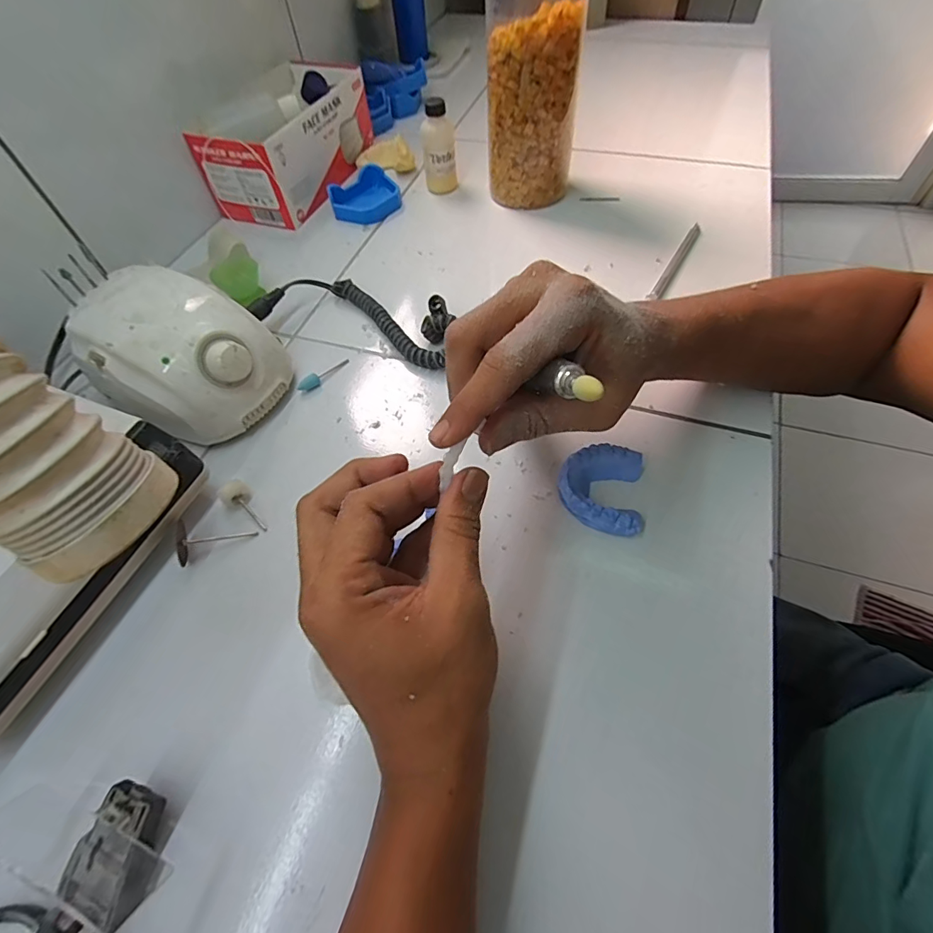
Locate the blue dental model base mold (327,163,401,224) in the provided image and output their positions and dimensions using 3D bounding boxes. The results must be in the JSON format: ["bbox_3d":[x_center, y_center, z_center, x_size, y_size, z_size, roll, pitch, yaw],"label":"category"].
[{"bbox_3d":[-0.115,-0.308,0.527,0.076,0.025,0.073,-17,57,-7],"label":"blue dental model base mold"}]

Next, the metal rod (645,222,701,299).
[{"bbox_3d":[0.203,-0.198,0.447,0.013,0.010,0.130,27,63,20],"label":"metal rod"}]

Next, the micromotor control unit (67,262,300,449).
[{"bbox_3d":[-0.216,-0.081,0.355,0.135,0.082,0.105,16,59,14],"label":"micromotor control unit"}]

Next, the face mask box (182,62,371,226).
[{"bbox_3d":[-0.206,-0.383,0.541,0.114,0.089,0.207,17,60,15],"label":"face mask box"}]

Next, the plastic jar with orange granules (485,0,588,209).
[{"bbox_3d":[0.064,-0.372,0.448,0.086,0.215,0.070,0,57,4],"label":"plastic jar with orange granules"}]

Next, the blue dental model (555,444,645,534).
[{"bbox_3d":[0.090,0.014,0.311,0.056,0.020,0.061,5,57,8],"label":"blue dental model"}]

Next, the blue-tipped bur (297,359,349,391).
[{"bbox_3d":[-0.119,-0.078,0.387,0.009,0.010,0.049,33,65,23],"label":"blue-tipped bur"}]

